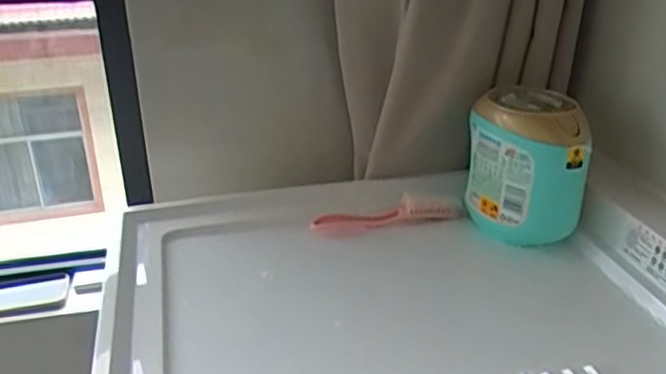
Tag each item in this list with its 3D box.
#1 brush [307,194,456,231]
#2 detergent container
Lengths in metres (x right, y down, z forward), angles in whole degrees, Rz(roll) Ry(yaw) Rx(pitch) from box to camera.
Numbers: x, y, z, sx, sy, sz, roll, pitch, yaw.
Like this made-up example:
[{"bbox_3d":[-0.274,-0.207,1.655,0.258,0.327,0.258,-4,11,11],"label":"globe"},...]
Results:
[{"bbox_3d":[0.069,0.036,0.895,0.194,0.033,0.022,-8,27,-13],"label":"brush"},{"bbox_3d":[0.231,-0.024,0.826,0.110,0.165,0.131,-8,27,-13],"label":"detergent container"}]

